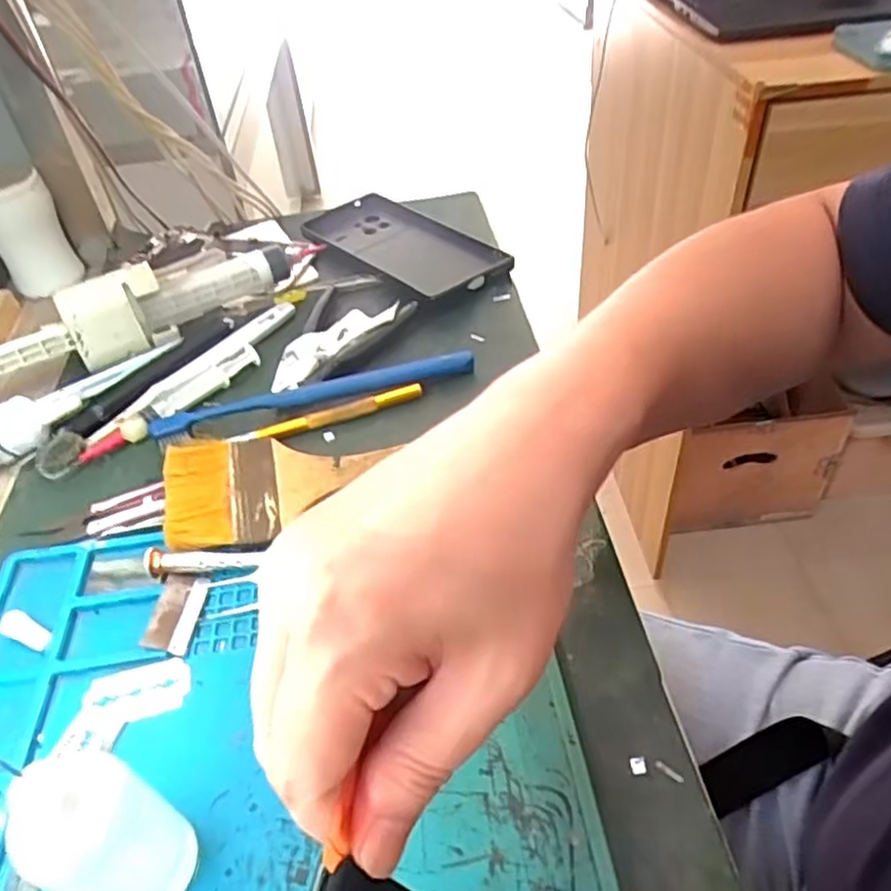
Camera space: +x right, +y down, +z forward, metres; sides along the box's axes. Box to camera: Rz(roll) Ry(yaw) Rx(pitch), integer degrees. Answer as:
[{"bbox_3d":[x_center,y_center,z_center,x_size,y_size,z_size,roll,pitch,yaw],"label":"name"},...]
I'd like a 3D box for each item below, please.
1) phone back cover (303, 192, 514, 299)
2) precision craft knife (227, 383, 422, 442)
[{"bbox_3d":[-0.035,-0.154,0.524,0.080,0.014,0.178,-33,51,-24],"label":"phone back cover"},{"bbox_3d":[-0.066,-0.017,0.397,0.108,0.007,0.008,-18,46,-11],"label":"precision craft knife"}]

